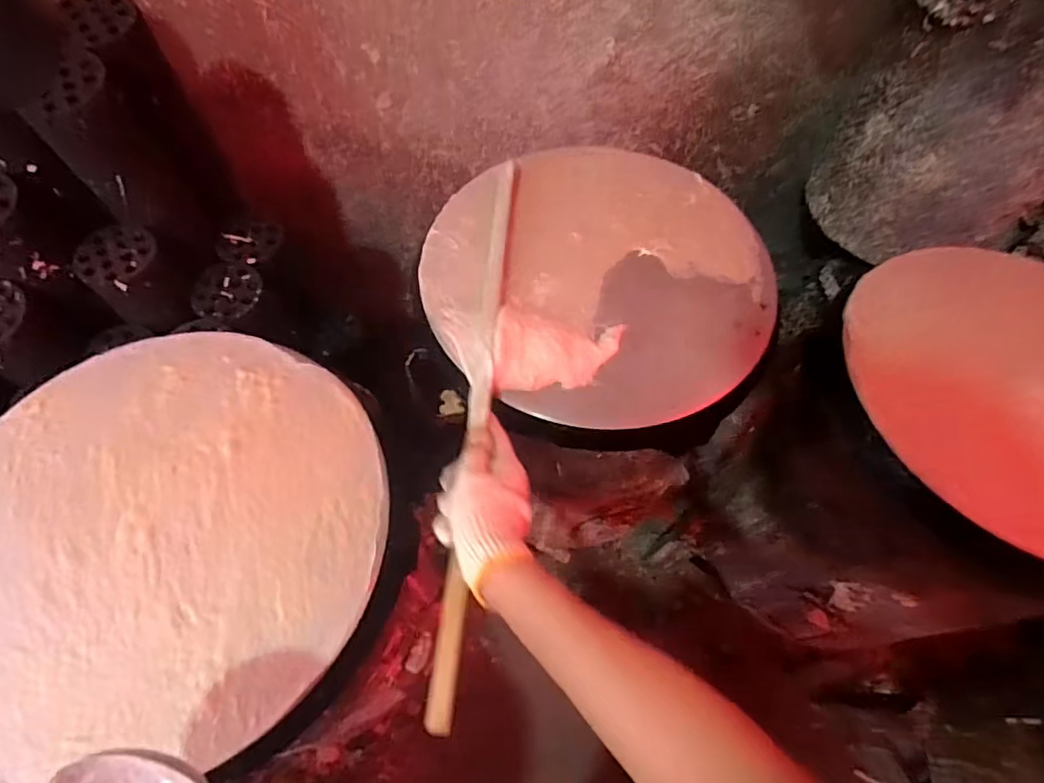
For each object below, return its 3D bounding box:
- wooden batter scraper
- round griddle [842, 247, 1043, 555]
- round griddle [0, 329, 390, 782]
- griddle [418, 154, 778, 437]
[{"bbox_3d":[-0.037,-0.011,0.557,0.022,0.021,0.575,5,61,0],"label":"wooden batter scraper"},{"bbox_3d":[0.505,-0.012,0.591,0.351,0.045,0.384,4,54,2],"label":"round griddle"},{"bbox_3d":[-0.307,0.112,0.492,0.375,0.016,0.358,1,62,-2],"label":"round griddle"},{"bbox_3d":[0.083,-0.138,0.637,0.369,0.055,0.365,-7,66,-6],"label":"griddle"}]

